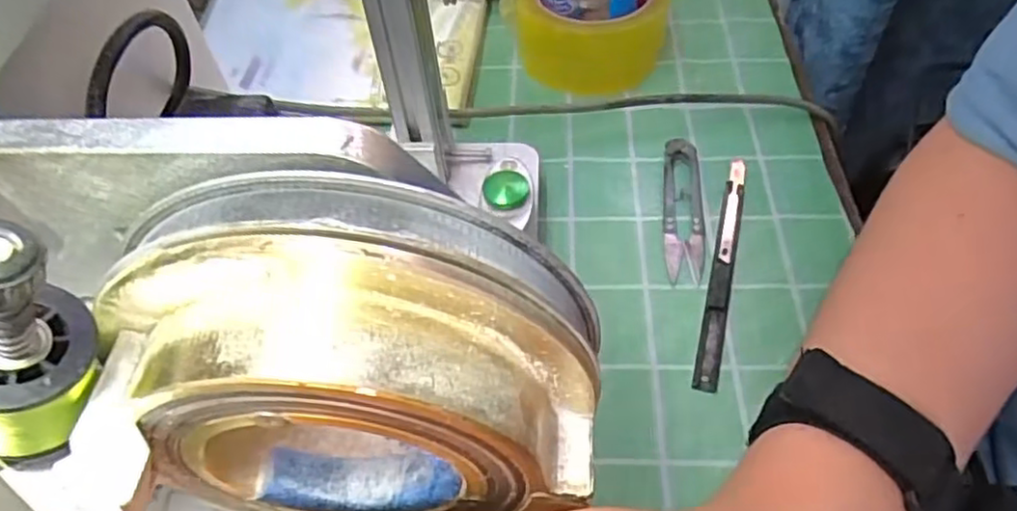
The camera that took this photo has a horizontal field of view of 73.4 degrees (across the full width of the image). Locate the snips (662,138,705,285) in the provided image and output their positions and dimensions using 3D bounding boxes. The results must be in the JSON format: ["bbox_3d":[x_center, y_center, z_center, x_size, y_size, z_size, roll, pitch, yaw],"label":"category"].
[{"bbox_3d":[0.100,-0.028,0.392,0.022,0.011,0.096,3,53,5],"label":"snips"}]

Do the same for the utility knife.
[{"bbox_3d":[0.115,0.003,0.363,0.011,0.009,0.149,13,54,12],"label":"utility knife"}]

